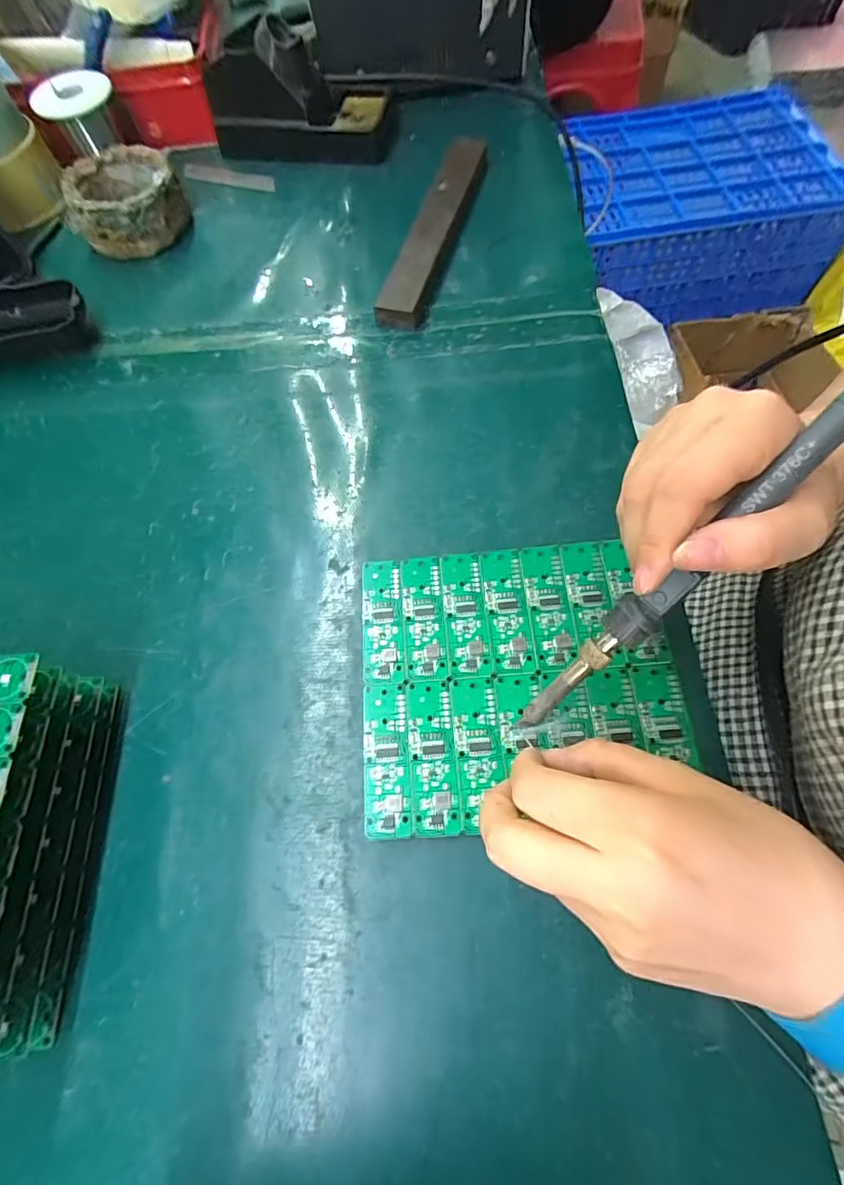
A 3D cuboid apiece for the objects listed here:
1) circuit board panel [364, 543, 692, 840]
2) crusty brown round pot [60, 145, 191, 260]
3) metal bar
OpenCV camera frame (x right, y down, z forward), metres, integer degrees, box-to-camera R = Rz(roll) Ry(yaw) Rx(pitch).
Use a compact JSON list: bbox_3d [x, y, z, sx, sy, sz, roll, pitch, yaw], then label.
[{"bbox_3d":[0.046,0.039,0.243,0.148,0.004,0.134,-5,66,1],"label":"circuit board panel"},{"bbox_3d":[-0.242,-0.325,0.411,0.084,0.044,0.079,-1,67,3],"label":"crusty brown round pot"},{"bbox_3d":[0.014,-0.289,0.388,0.032,0.016,0.209,16,68,10],"label":"metal bar"}]

